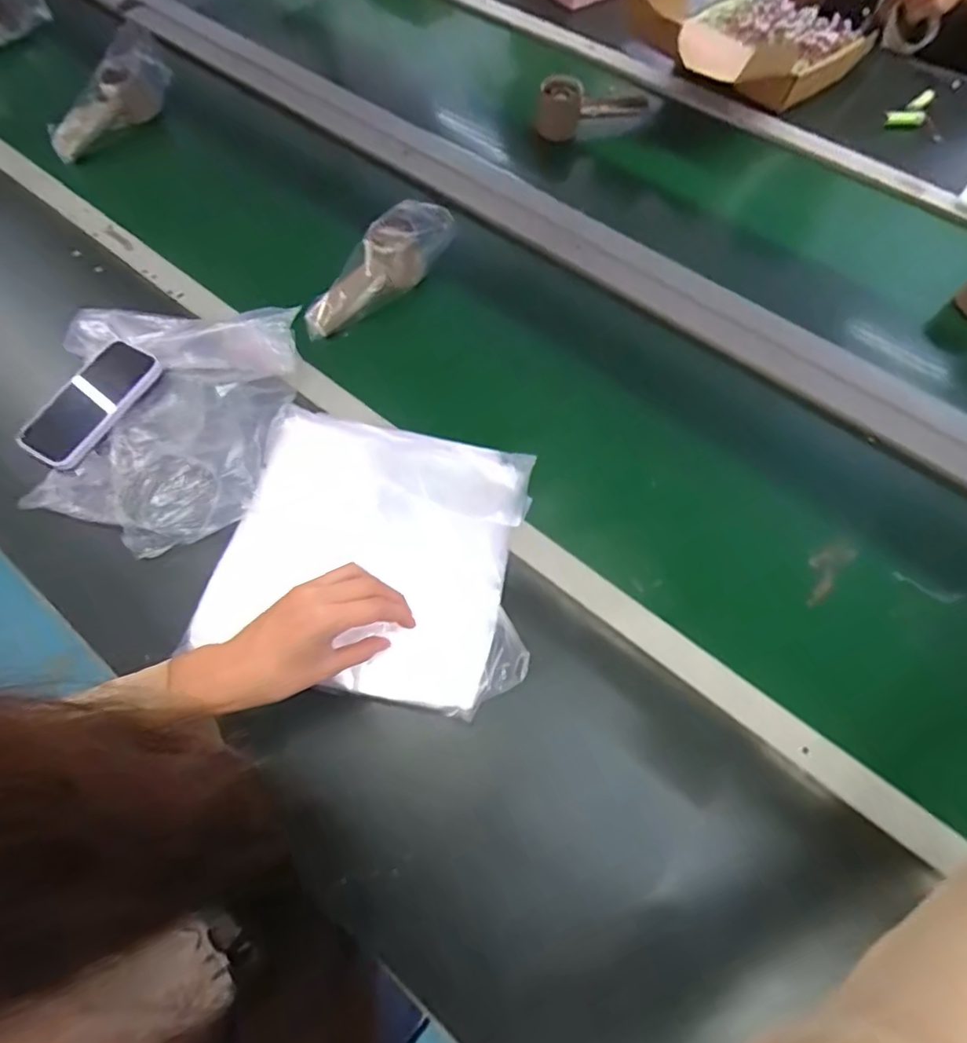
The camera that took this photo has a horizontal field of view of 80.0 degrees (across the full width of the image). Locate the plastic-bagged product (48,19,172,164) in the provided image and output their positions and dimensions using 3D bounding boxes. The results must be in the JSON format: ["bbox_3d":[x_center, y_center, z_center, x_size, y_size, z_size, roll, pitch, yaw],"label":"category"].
[{"bbox_3d":[-0.479,-0.537,0.746,0.181,0.074,0.053,-43,68,5],"label":"plastic-bagged product"}]

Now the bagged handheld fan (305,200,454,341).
[{"bbox_3d":[-0.126,-0.284,0.651,0.193,0.052,0.064,-43,69,-1],"label":"bagged handheld fan"}]

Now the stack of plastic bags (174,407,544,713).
[{"bbox_3d":[-0.094,0.025,0.513,0.277,0.025,0.239,13,75,6],"label":"stack of plastic bags"}]

